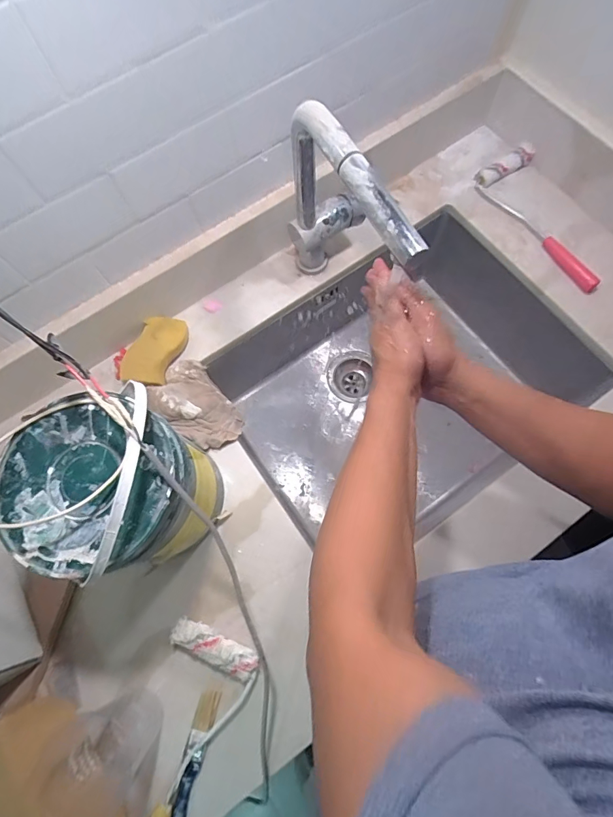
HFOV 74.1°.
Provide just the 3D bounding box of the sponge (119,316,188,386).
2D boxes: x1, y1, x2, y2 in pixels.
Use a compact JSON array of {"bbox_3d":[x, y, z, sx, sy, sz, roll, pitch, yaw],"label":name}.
[{"bbox_3d":[-0.234,-0.089,0.635,0.070,0.033,0.114,17,74,7],"label":"sponge"}]

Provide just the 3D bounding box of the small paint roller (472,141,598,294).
[{"bbox_3d":[0.384,-0.317,0.682,0.105,0.042,0.300,-17,73,-3],"label":"small paint roller"}]

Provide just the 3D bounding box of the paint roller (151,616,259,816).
[{"bbox_3d":[-0.169,0.419,0.476,0.117,0.034,0.302,24,75,9],"label":"paint roller"}]

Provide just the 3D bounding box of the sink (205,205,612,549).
[{"bbox_3d":[0.159,-0.029,0.743,0.539,0.246,0.427,-37,75,-9],"label":"sink"}]

